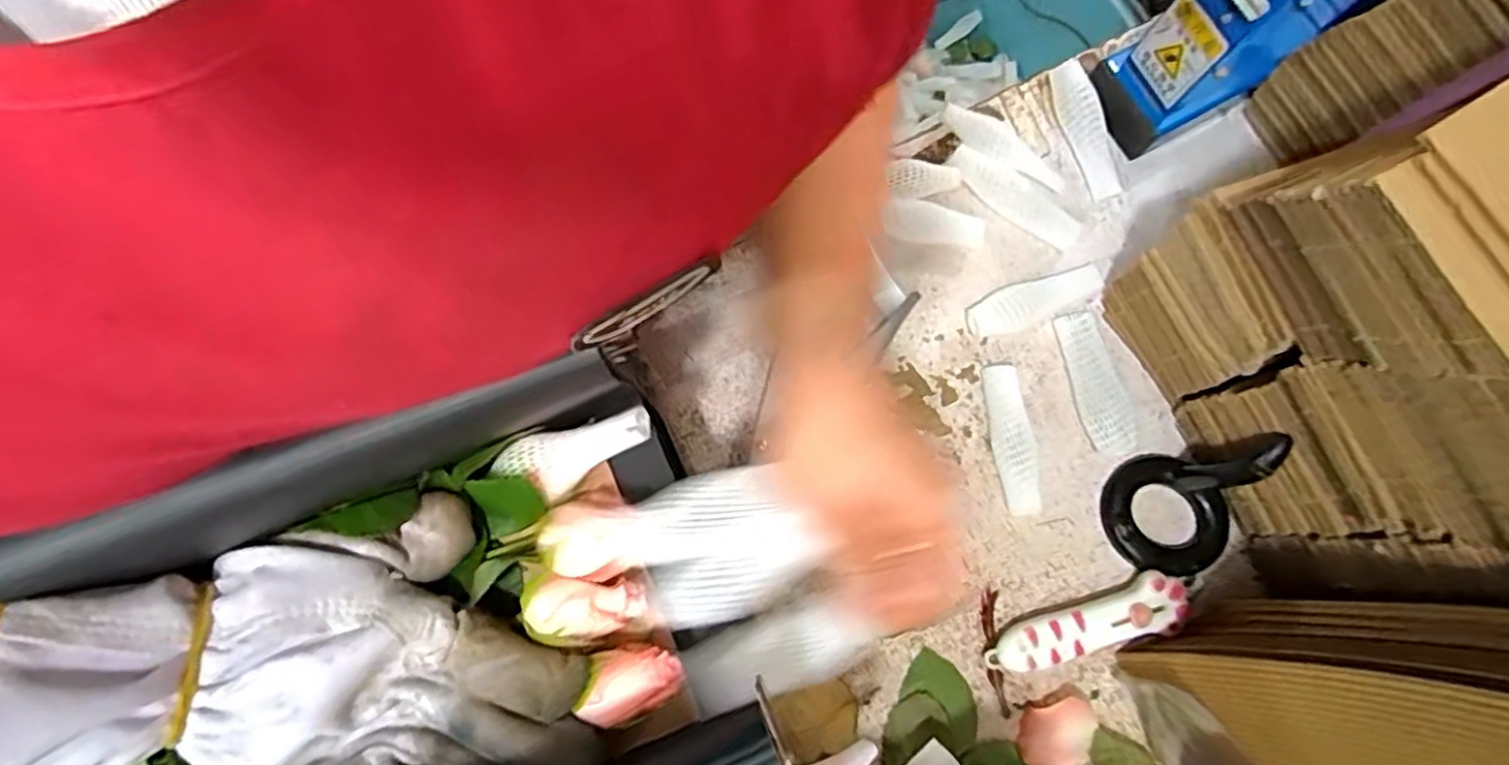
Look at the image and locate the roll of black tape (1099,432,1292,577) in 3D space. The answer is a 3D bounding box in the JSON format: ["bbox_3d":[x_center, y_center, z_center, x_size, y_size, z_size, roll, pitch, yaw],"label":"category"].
[{"bbox_3d":[0.235,0.069,0.378,0.066,0.069,0.068,-9,78,-1],"label":"roll of black tape"}]

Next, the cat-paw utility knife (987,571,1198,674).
[{"bbox_3d":[0.186,0.135,0.398,0.113,0.017,0.032,-15,78,-2],"label":"cat-paw utility knife"}]

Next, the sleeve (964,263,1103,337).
[{"bbox_3d":[0.169,-0.051,0.426,0.086,0.013,0.025,-24,79,-4],"label":"sleeve"}]

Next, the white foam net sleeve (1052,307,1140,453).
[{"bbox_3d":[0.199,-0.001,0.415,0.026,0.019,0.086,-8,78,-1],"label":"white foam net sleeve"}]

